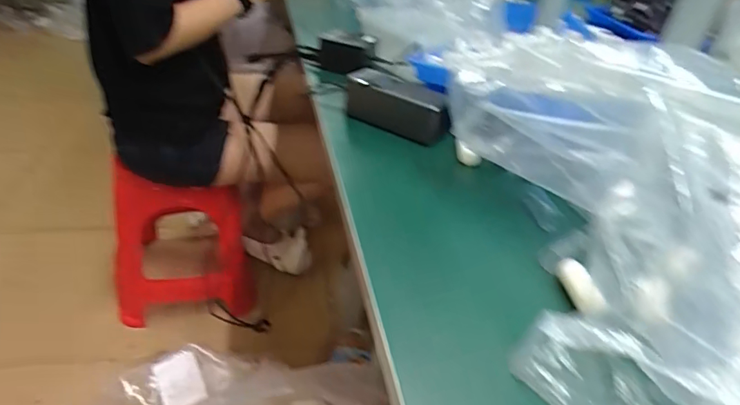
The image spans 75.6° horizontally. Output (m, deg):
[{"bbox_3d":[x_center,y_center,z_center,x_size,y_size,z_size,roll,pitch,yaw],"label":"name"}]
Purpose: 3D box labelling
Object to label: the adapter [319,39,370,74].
[{"bbox_3d":[-0.040,-0.226,0.747,0.077,0.049,0.022,4,34,-5],"label":"adapter"}]

